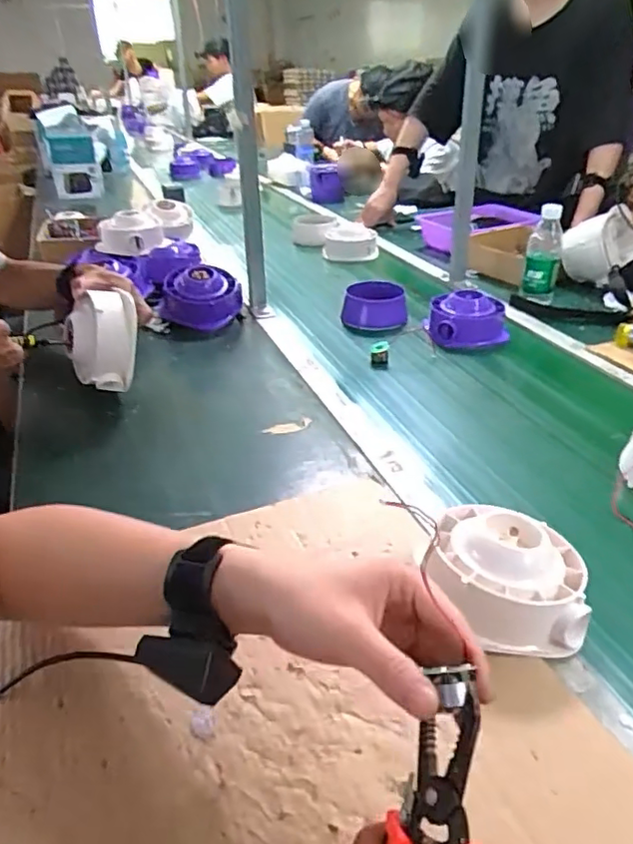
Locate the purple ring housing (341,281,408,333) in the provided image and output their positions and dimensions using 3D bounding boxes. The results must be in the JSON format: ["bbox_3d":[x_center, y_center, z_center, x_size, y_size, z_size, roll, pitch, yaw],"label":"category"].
[{"bbox_3d":[0.108,-0.214,1.096,0.100,0.066,0.082,17,35,29],"label":"purple ring housing"}]

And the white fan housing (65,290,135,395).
[{"bbox_3d":[-0.286,-0.105,0.795,0.088,0.120,0.076,-13,32,-19],"label":"white fan housing"}]

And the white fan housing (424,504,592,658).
[{"bbox_3d":[0.163,0.128,0.502,0.123,0.060,0.121,9,32,18],"label":"white fan housing"}]

